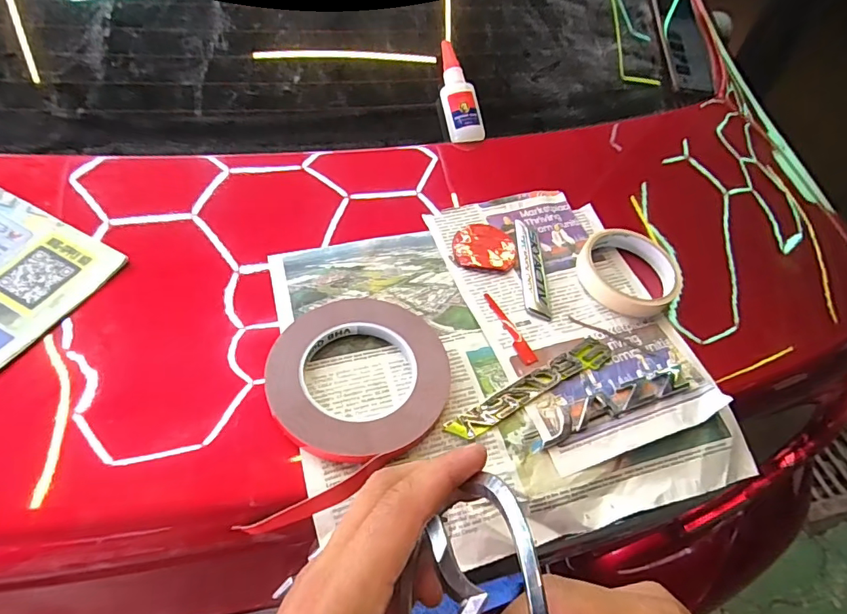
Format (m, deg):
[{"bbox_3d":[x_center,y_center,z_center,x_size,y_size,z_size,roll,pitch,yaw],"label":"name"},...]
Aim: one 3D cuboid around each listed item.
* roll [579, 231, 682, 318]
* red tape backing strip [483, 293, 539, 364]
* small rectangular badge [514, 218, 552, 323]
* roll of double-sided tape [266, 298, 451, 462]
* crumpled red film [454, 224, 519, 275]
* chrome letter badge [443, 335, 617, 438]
[{"bbox_3d":[0.183,-0.034,0.431,0.085,0.024,0.085,4,49,-4],"label":"roll"},{"bbox_3d":[0.069,0.017,0.391,0.013,0.005,0.073,-16,53,-19],"label":"red tape backing strip"},{"bbox_3d":[0.097,-0.037,0.430,0.022,0.014,0.108,3,49,-5],"label":"small rectangular badge"},{"bbox_3d":[-0.045,0.043,0.343,0.123,0.015,0.129,4,49,-4],"label":"roll of double-sided tape"},{"bbox_3d":[0.056,-0.054,0.439,0.056,0.010,0.052,7,49,-1],"label":"crumpled red film"},{"bbox_3d":[0.083,0.058,0.356,0.153,0.004,0.023,-24,56,-25],"label":"chrome letter badge"}]

